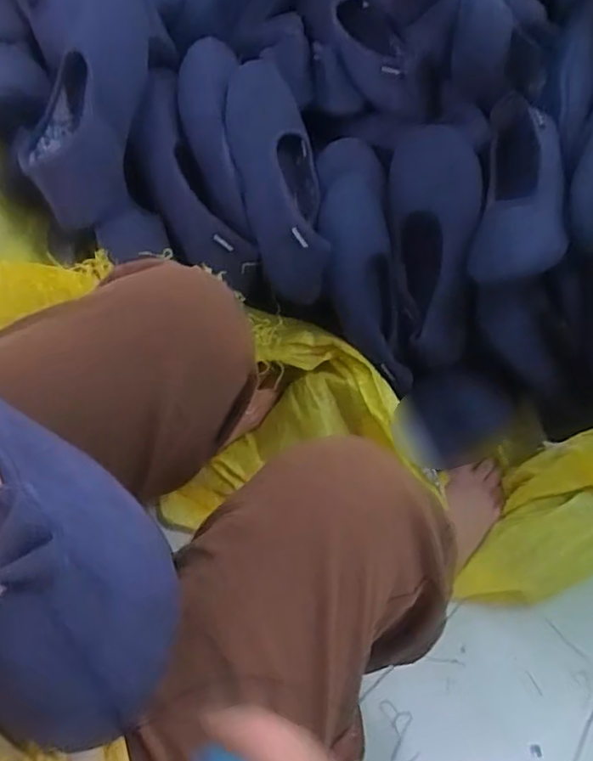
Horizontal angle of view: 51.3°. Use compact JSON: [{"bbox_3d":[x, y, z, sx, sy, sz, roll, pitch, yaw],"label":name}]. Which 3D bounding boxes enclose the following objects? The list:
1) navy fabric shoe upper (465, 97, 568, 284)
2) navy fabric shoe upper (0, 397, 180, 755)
[{"bbox_3d":[0.241,-0.210,0.653,0.082,0.091,0.242,11,70,3],"label":"navy fabric shoe upper"},{"bbox_3d":[-0.137,0.052,0.260,0.091,0.054,0.218,-42,81,-14],"label":"navy fabric shoe upper"}]

